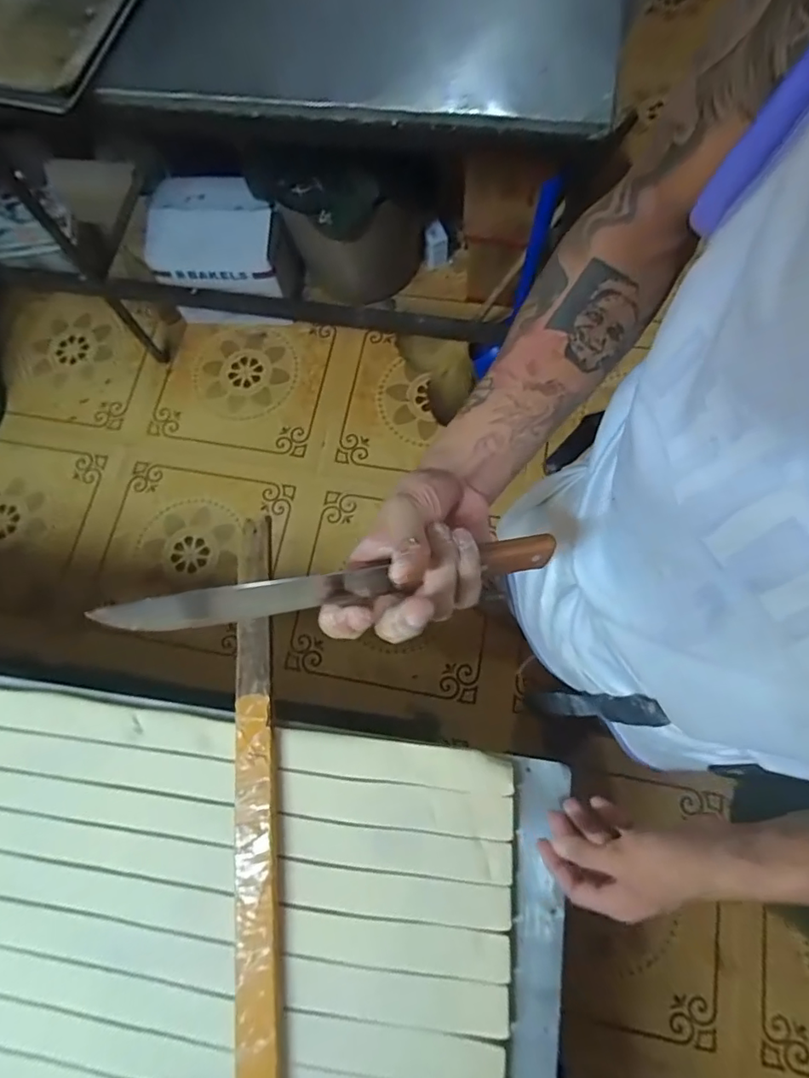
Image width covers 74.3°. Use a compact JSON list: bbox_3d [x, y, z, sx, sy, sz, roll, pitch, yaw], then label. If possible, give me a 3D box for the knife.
[{"bbox_3d":[-0.033,0.027,0.329,0.271,0.031,0.020,-8,72,-16],"label":"knife"}]

